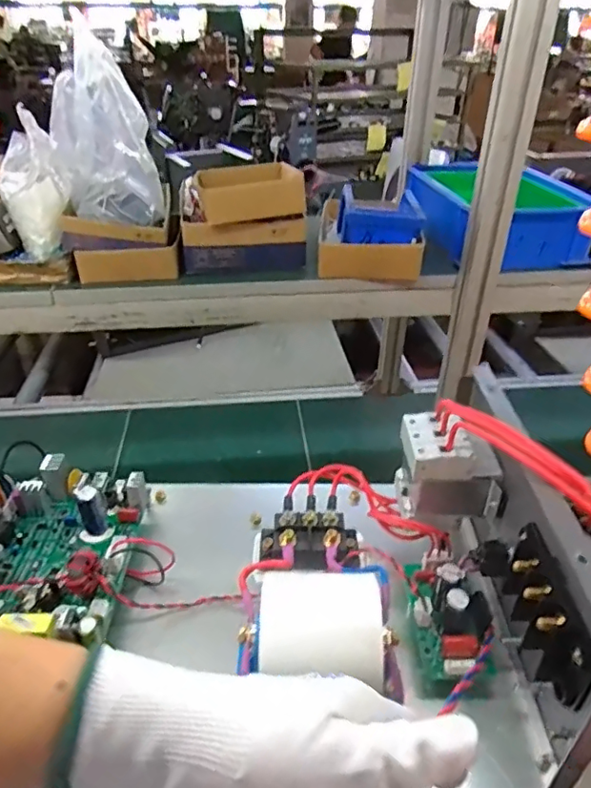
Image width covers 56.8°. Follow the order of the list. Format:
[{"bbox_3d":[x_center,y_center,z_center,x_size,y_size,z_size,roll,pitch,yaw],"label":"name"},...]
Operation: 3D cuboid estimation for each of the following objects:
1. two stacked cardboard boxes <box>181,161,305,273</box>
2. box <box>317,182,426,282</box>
[{"bbox_3d":[-0.079,-0.259,0.791,0.169,0.109,0.162,-5,34,-8],"label":"two stacked cardboard boxes"},{"bbox_3d":[0.104,-0.223,0.759,0.136,0.096,0.108,3,34,4],"label":"box"}]

